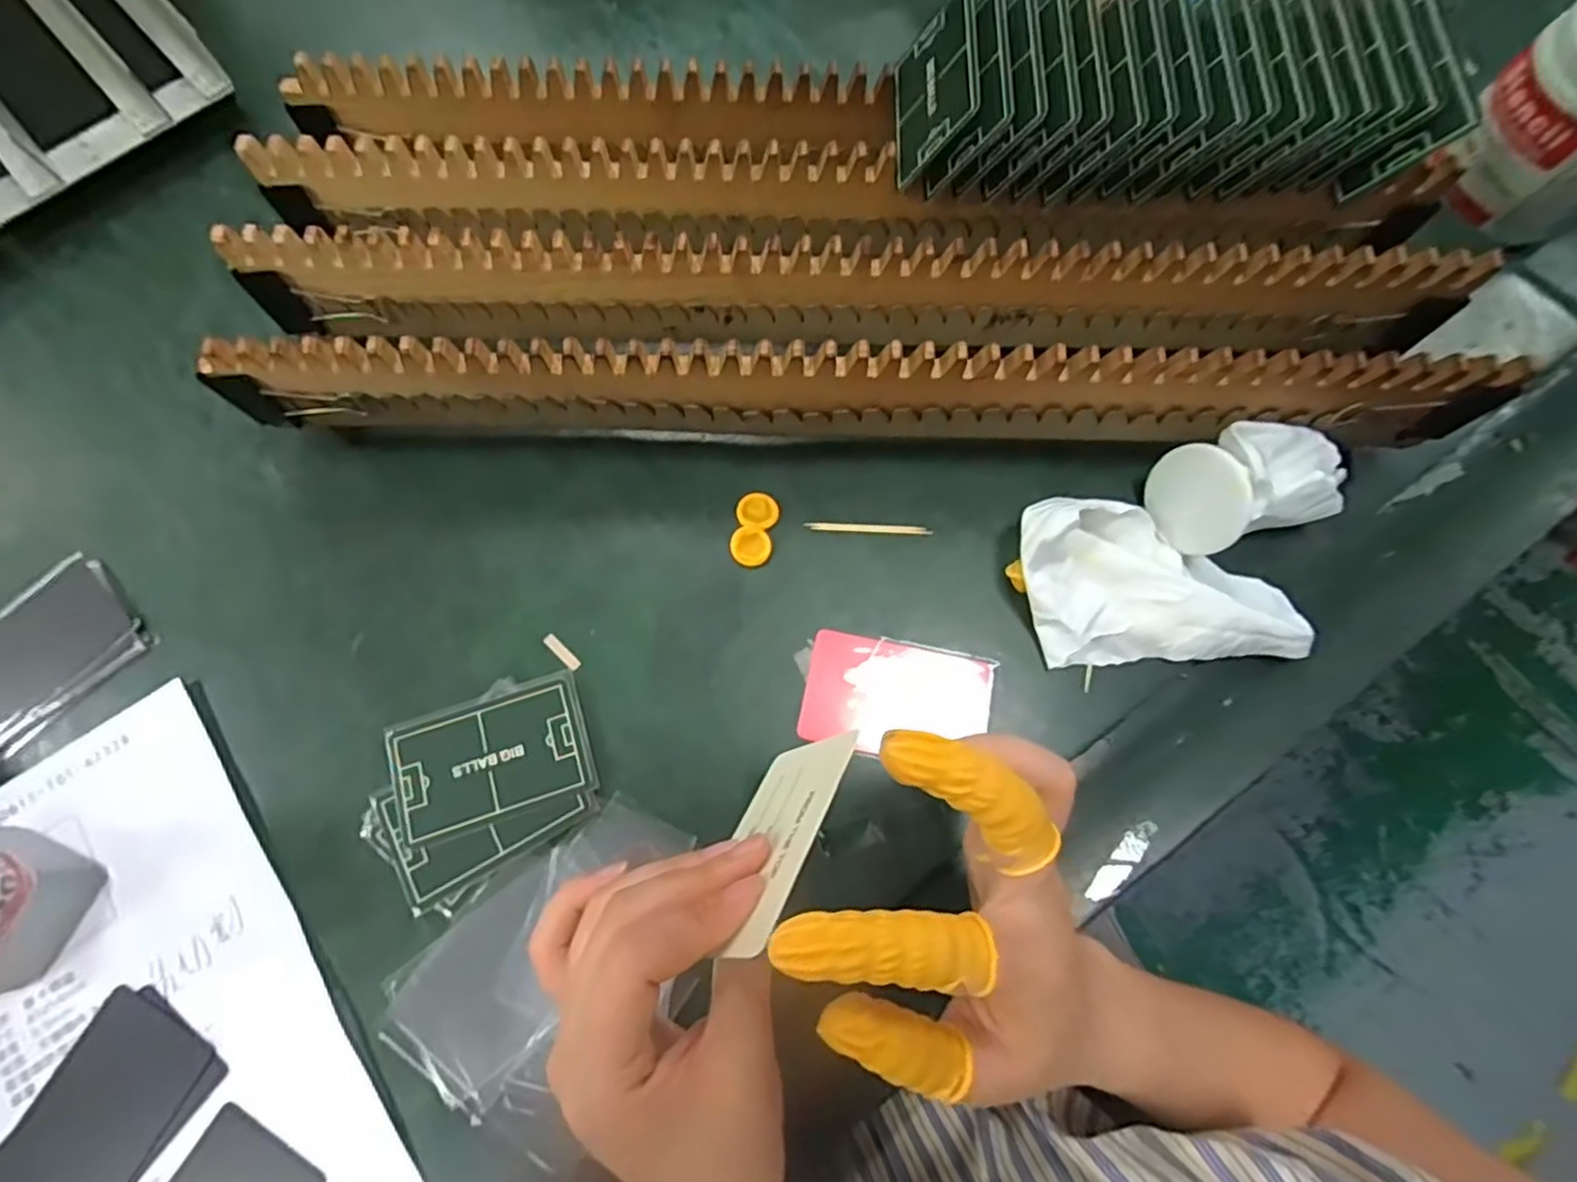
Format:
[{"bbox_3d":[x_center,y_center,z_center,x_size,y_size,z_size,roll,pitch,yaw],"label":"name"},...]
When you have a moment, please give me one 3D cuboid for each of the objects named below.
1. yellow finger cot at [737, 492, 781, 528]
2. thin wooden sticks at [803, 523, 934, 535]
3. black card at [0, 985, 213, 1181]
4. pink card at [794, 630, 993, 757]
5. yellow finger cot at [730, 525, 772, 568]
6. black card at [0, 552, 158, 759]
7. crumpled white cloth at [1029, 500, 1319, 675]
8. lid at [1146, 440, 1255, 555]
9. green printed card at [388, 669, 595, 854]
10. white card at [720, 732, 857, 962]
[{"bbox_3d":[-0.015,-0.042,0.351,0.021,0.004,0.020,0,73,1],"label":"yellow finger cot"},{"bbox_3d":[0.042,-0.032,0.352,0.064,0.004,0.005,2,73,1],"label":"thin wooden sticks"},{"bbox_3d":[-0.283,0.217,0.277,0.054,0.004,0.089,26,75,8],"label":"black card"},{"bbox_3d":[0.052,0.051,0.326,0.087,0.004,0.052,10,73,4],"label":"pink card"},{"bbox_3d":[-0.019,-0.023,0.346,0.020,0.004,0.020,0,73,1],"label":"yellow finger cot"},{"bbox_3d":[-0.368,0.033,0.329,0.093,0.009,0.062,-44,77,-12],"label":"black card"},{"bbox_3d":[0.181,-0.006,0.325,0.136,0.042,0.073,-3,73,0],"label":"crumpled white cloth"},{"bbox_3d":[0.198,-0.045,0.330,0.005,0.046,0.051,-18,74,-31],"label":"lid"},{"bbox_3d":[-0.137,0.076,0.315,0.087,0.005,0.057,-18,75,-6],"label":"green printed card"},{"bbox_3d":[-0.003,0.084,0.237,0.005,0.048,0.084,45,43,-14],"label":"white card"}]

